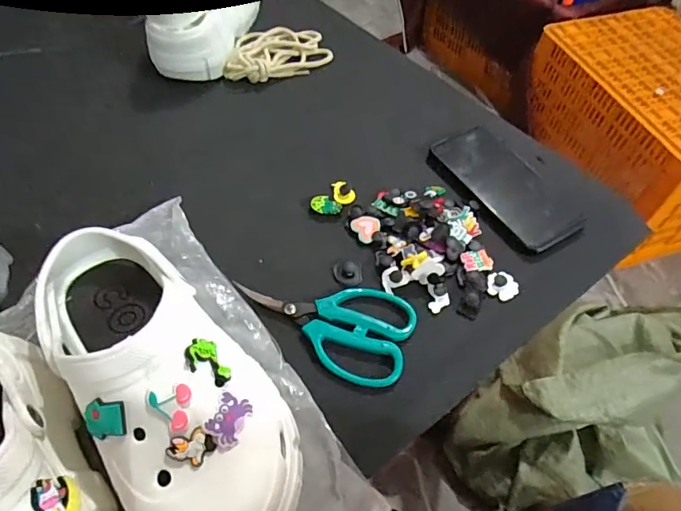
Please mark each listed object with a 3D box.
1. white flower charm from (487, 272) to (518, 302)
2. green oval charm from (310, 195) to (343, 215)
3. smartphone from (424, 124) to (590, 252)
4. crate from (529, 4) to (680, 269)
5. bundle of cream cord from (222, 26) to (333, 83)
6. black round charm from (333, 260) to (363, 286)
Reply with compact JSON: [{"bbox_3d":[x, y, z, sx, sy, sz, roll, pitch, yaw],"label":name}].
[{"bbox_3d":[0.145,0.027,0.423,0.027,0.006,0.026,1,54,-1],"label":"white flower charm"},{"bbox_3d":[-0.014,-0.050,0.470,0.031,0.006,0.017,12,54,7],"label":"green oval charm"},{"bbox_3d":[0.169,-0.075,0.488,0.087,0.009,0.165,-27,59,-20],"label":"smartphone"},{"bbox_3d":[0.910,-0.376,1.399,0.457,0.368,0.627,-14,56,-12],"label":"crate"},{"bbox_3d":[-0.082,-0.265,0.620,0.134,0.030,0.096,-6,54,-7],"label":"bundle of cream cord"},{"bbox_3d":[0.007,0.015,0.431,0.026,0.004,0.027,1,54,-1],"label":"black round charm"}]

